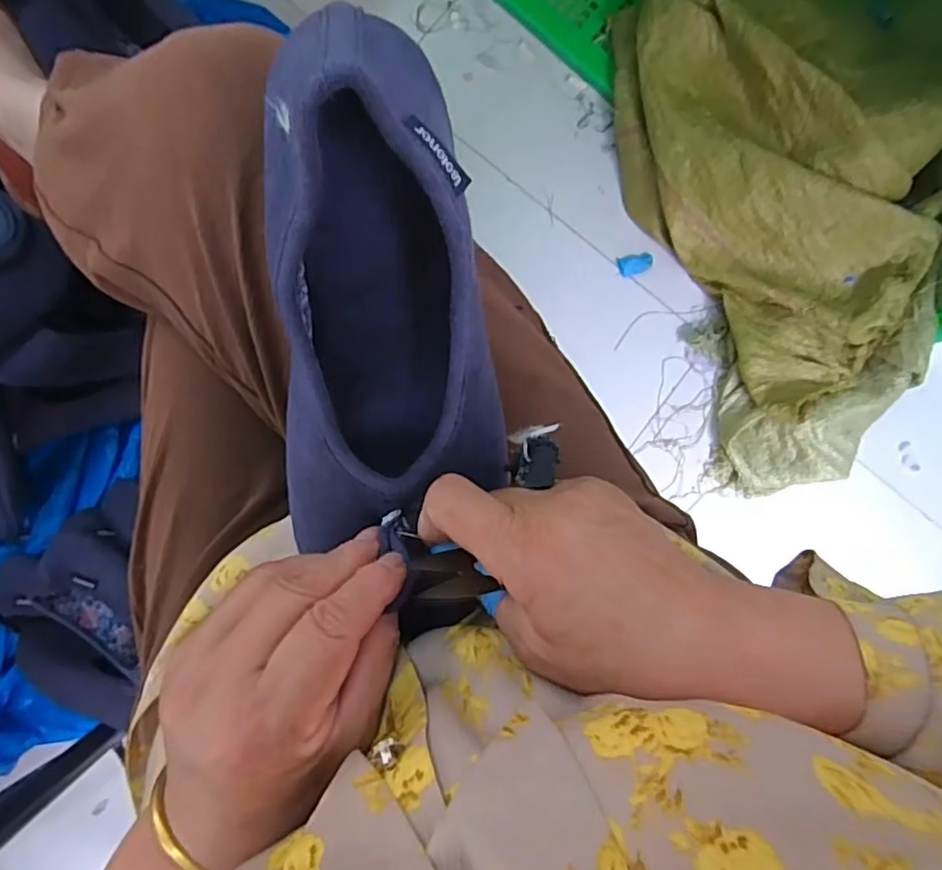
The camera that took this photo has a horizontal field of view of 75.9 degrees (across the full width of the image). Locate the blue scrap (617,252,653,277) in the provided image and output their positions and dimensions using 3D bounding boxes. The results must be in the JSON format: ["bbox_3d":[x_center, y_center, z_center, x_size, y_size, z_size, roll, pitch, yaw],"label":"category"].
[{"bbox_3d":[0.241,-0.250,0.886,0.050,0.008,0.030,-14,88,-5],"label":"blue scrap"}]

